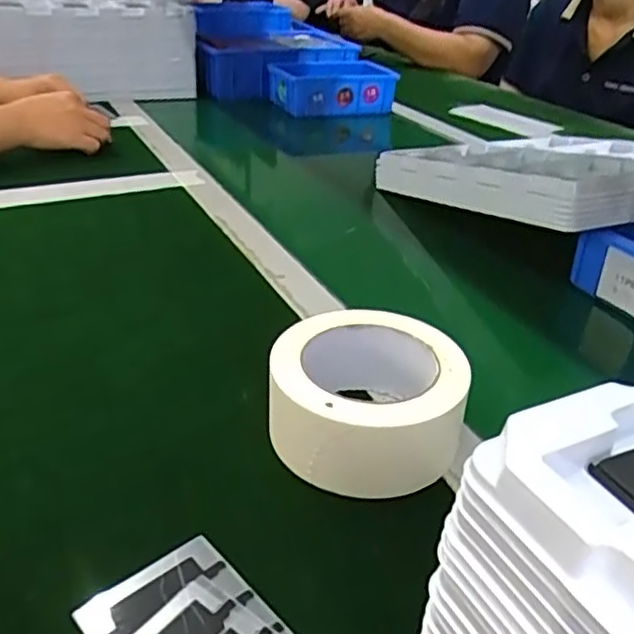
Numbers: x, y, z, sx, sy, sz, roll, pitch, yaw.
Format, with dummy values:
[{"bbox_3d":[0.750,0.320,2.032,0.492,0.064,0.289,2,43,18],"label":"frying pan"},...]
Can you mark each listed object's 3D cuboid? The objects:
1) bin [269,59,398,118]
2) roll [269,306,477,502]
[{"bbox_3d":[0.020,-0.403,1.140,0.199,0.067,0.153,-6,32,-16],"label":"bin"},{"bbox_3d":[0.029,0.046,0.373,0.104,0.055,0.102,3,30,-2],"label":"roll"}]

